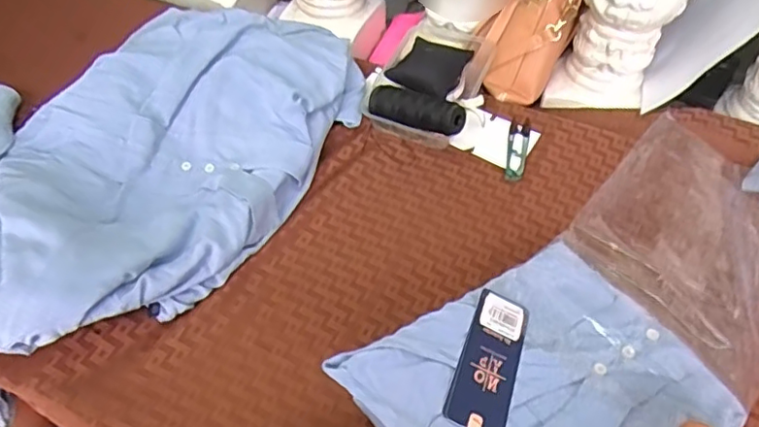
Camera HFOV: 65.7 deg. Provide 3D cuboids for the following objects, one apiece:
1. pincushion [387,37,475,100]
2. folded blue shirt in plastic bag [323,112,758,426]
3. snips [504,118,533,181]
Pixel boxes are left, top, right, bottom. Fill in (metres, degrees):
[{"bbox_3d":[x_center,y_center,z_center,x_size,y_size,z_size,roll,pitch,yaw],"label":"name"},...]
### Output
[{"bbox_3d":[0.062,-0.184,0.734,0.080,0.023,0.086,22,53,17],"label":"pincushion"},{"bbox_3d":[0.212,0.088,0.512,0.517,0.047,0.227,-32,56,-34],"label":"folded blue shirt in plastic bag"},{"bbox_3d":[0.163,-0.077,0.689,0.024,0.005,0.104,11,50,8],"label":"snips"}]

